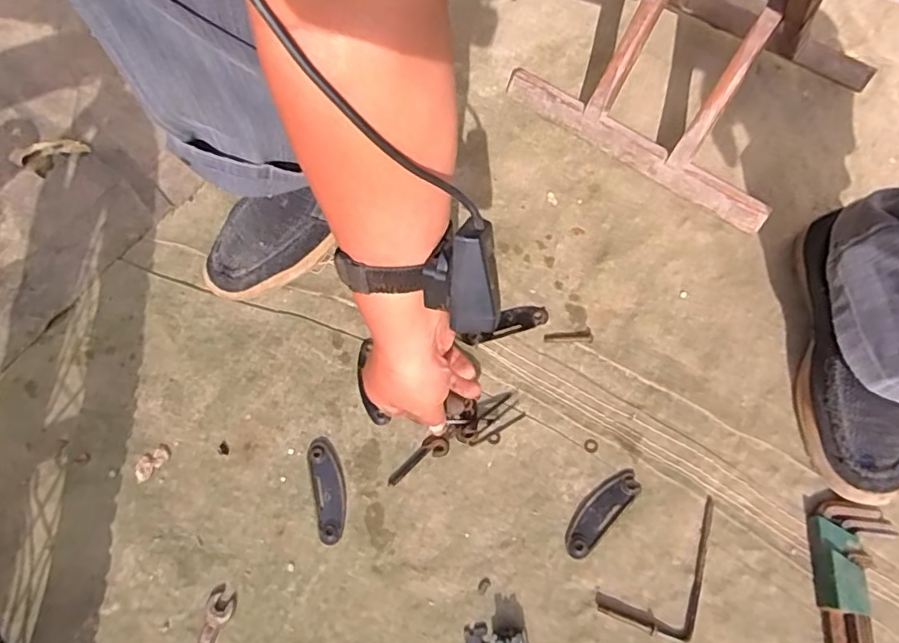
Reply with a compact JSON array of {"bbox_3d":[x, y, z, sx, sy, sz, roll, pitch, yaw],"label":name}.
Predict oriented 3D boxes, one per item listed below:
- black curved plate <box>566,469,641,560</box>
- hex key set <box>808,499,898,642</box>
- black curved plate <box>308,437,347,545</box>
[{"bbox_3d":[0.125,0.158,0.483,0.028,0.004,0.084,41,72,20],"label":"black curved plate"},{"bbox_3d":[0.301,0.222,0.428,0.056,0.016,0.176,13,65,9],"label":"hex key set"},{"bbox_3d":[-0.106,0.145,0.506,0.027,0.005,0.091,-14,64,-4],"label":"black curved plate"}]

